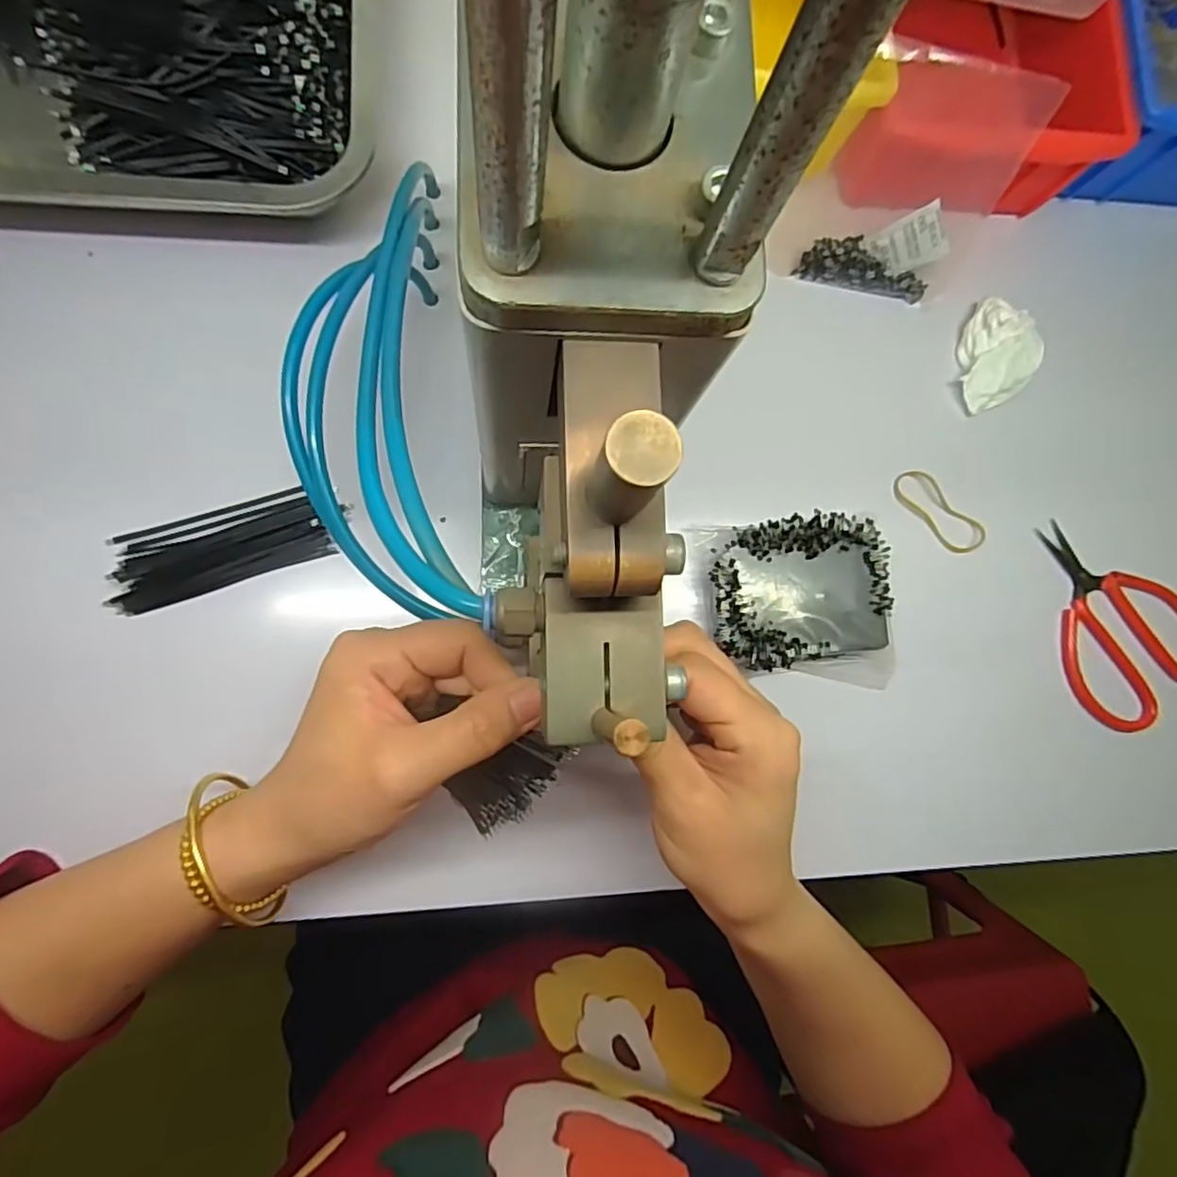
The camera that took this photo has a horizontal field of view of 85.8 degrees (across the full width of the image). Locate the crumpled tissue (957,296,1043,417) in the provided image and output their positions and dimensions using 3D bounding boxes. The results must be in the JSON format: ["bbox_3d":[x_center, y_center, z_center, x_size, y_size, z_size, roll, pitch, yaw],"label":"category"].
[{"bbox_3d":[0.226,-0.127,0.346,0.039,0.017,0.060,13,82,-5],"label":"crumpled tissue"}]

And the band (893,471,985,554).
[{"bbox_3d":[0.189,-0.041,0.342,0.055,0.008,0.022,41,81,-1],"label":"band"}]

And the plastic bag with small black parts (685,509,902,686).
[{"bbox_3d":[0.105,0.007,0.315,0.091,0.018,0.086,-7,85,-8],"label":"plastic bag with small black parts"}]

